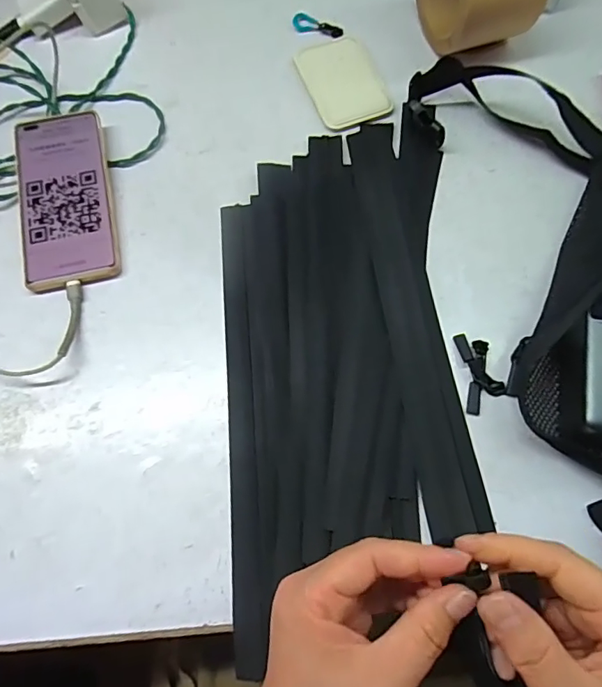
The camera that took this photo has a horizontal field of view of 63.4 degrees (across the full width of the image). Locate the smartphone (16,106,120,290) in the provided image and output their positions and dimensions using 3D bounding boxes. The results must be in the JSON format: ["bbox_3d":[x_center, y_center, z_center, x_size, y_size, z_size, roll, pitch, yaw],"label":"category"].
[{"bbox_3d":[-0.205,-0.128,0.426,0.077,0.007,0.166,-11,75,-6],"label":"smartphone"}]

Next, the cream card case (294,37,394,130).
[{"bbox_3d":[0.040,-0.249,0.463,0.066,0.009,0.098,-19,71,-5],"label":"cream card case"}]

